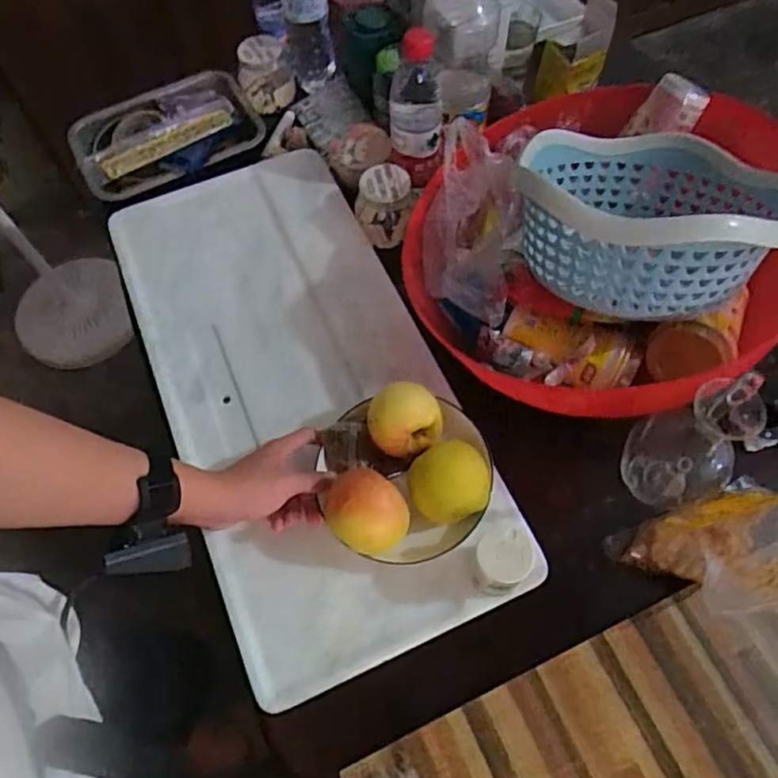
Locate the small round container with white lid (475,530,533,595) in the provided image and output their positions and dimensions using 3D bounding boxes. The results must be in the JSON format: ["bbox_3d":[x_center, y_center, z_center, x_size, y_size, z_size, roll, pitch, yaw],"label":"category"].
[{"bbox_3d":[0.099,0.154,0.550,0.048,0.070,0.045,-1,60,1],"label":"small round container with white lid"}]

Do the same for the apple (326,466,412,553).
[{"bbox_3d":[-0.019,0.114,0.568,0.077,0.059,0.067,26,64,16],"label":"apple"}]

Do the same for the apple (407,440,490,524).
[{"bbox_3d":[0.055,0.085,0.580,0.072,0.056,0.065,-9,60,-3],"label":"apple"}]

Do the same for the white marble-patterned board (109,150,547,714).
[{"bbox_3d":[-0.109,-0.024,0.699,0.285,0.023,0.638,-23,66,-8],"label":"white marble-patterned board"}]

